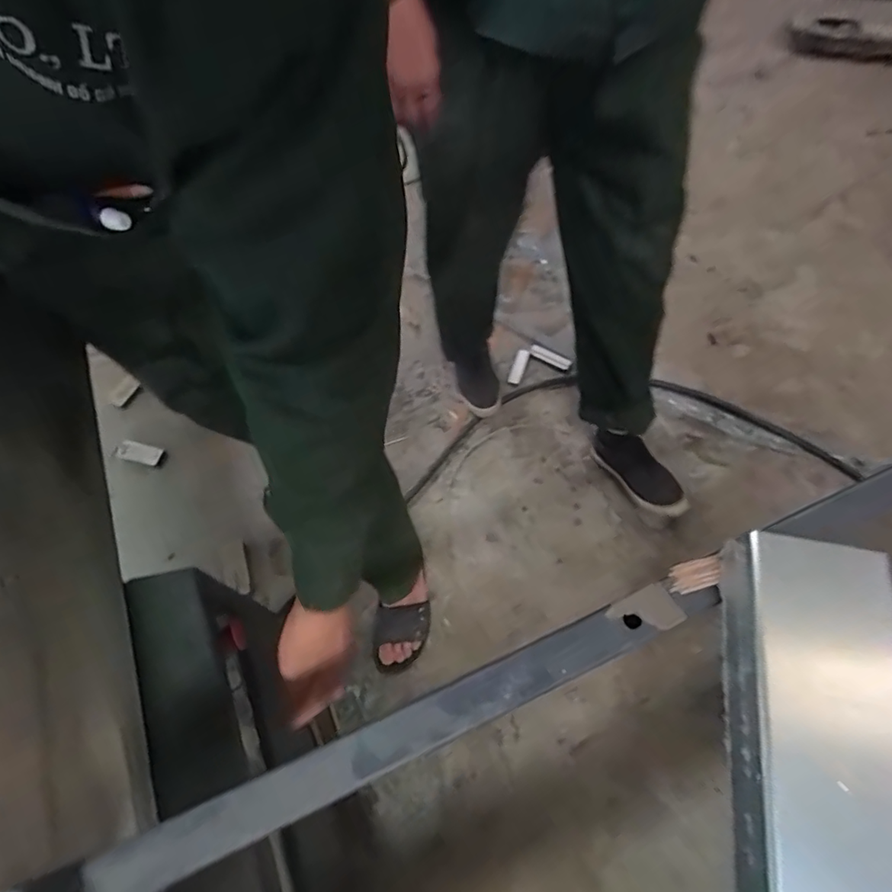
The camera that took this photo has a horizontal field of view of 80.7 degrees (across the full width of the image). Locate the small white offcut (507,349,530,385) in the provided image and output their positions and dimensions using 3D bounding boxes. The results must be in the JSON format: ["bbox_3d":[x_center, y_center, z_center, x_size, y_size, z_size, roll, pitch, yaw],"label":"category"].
[{"bbox_3d":[0.188,-0.205,1.352,0.032,0.020,0.094,20,78,11],"label":"small white offcut"}]

